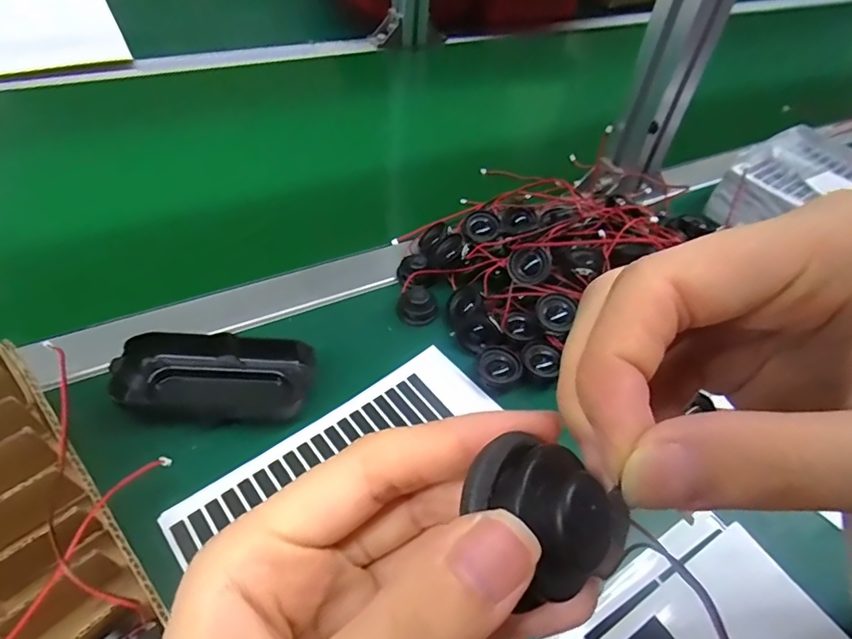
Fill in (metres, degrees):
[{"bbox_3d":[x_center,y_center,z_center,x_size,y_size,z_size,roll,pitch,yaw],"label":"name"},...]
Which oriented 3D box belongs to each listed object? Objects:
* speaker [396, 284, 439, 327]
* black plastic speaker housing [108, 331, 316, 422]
[{"bbox_3d":[-0.004,-0.013,0.375,0.027,0.020,0.029,3,47,-4],"label":"speaker"},{"bbox_3d":[-0.127,0.031,0.313,0.108,0.018,0.058,4,47,-3],"label":"black plastic speaker housing"}]

